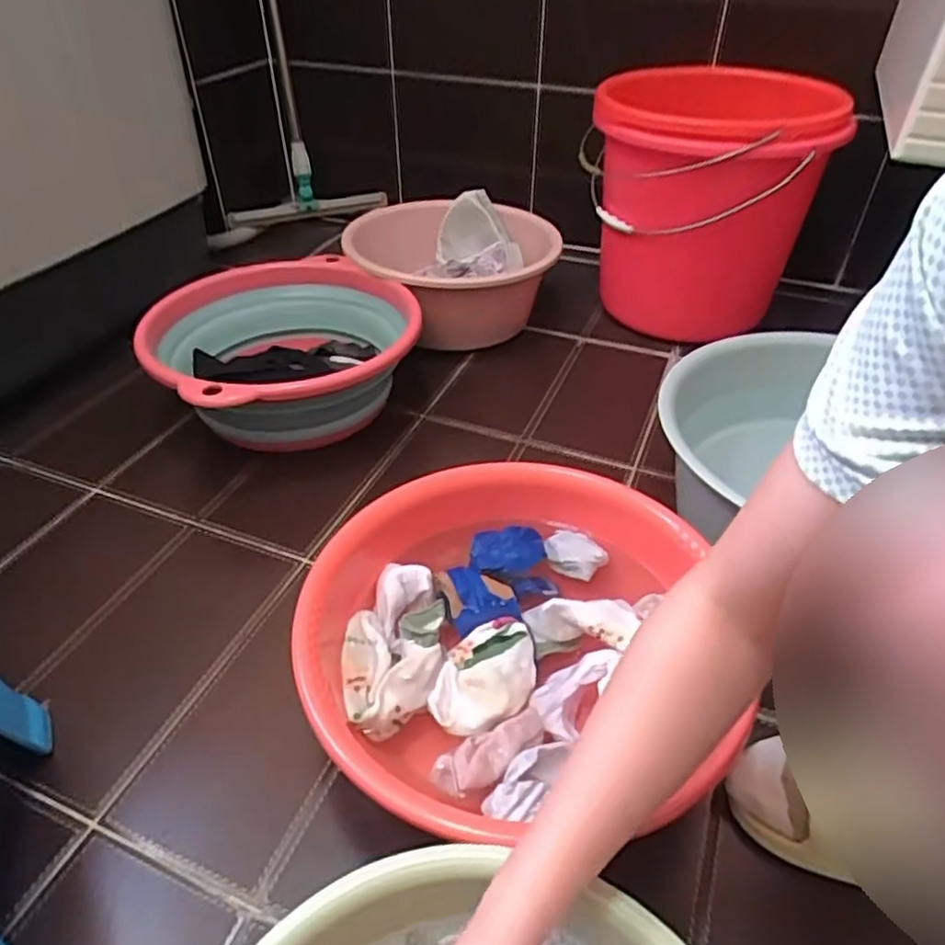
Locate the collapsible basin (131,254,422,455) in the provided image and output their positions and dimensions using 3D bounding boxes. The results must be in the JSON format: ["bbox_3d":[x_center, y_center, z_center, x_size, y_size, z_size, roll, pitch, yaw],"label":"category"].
[{"bbox_3d":[-0.238,-0.151,0.916,0.344,0.148,0.319,1,40,-1],"label":"collapsible basin"}]

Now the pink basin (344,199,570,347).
[{"bbox_3d":[-0.028,-0.317,1.100,0.313,0.159,0.321,1,40,-1],"label":"pink basin"}]

